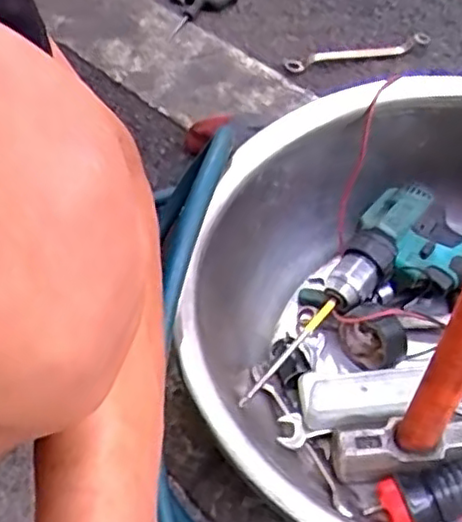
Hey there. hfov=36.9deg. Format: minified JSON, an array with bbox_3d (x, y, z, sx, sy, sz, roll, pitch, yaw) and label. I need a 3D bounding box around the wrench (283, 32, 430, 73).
[{"bbox_3d":[0.160,-0.265,0.877,0.184,0.022,0.033,-10,50,-5],"label":"wrench"}]

